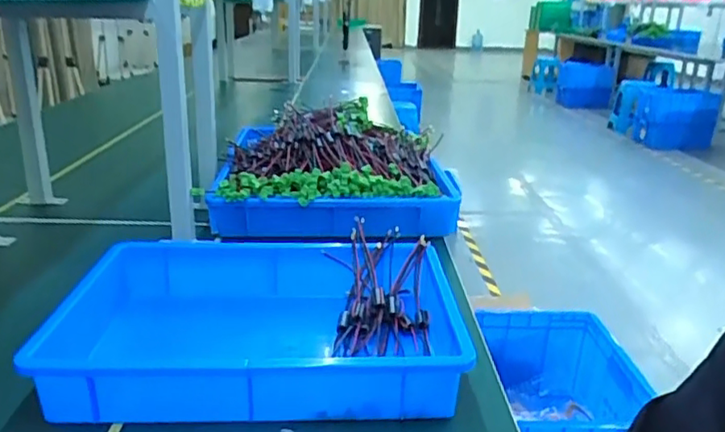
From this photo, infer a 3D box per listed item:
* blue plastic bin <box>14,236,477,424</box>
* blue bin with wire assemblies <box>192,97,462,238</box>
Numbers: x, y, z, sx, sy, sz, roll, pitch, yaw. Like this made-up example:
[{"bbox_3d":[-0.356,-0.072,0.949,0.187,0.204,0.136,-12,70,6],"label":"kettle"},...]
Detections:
[{"bbox_3d":[-0.109,0.128,0.686,0.431,0.094,0.280,0,20,-7],"label":"blue plastic bin"},{"bbox_3d":[-0.055,-0.095,1.149,0.419,0.163,0.395,0,20,-6],"label":"blue bin with wire assemblies"}]

